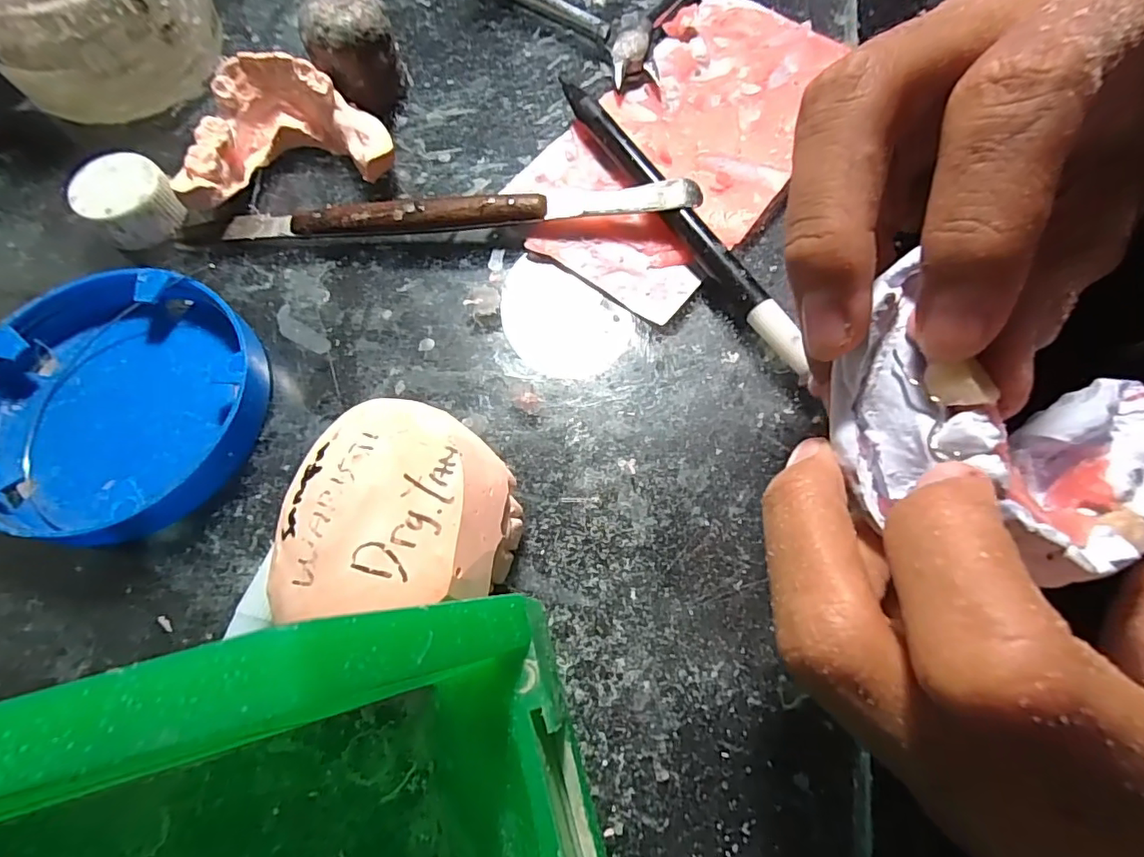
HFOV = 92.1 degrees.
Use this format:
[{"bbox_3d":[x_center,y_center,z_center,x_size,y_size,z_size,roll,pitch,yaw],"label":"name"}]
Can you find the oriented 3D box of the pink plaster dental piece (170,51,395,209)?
[{"bbox_3d":[-0.098,-0.100,0.187,0.065,0.025,0.045,-18,69,-6],"label":"pink plaster dental piece"}]

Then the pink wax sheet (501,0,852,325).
[{"bbox_3d":[0.042,-0.105,0.195,0.075,0.006,0.142,36,75,15],"label":"pink wax sheet"}]

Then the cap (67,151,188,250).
[{"bbox_3d":[-0.146,-0.076,0.184,0.027,0.017,0.027,0,68,1],"label":"cap"}]

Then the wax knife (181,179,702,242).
[{"bbox_3d":[-0.044,-0.070,0.180,0.167,0.013,0.011,-2,68,0],"label":"wax knife"}]

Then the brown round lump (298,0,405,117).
[{"bbox_3d":[-0.077,-0.133,0.197,0.028,0.033,0.024,-19,69,-7],"label":"brown round lump"}]

